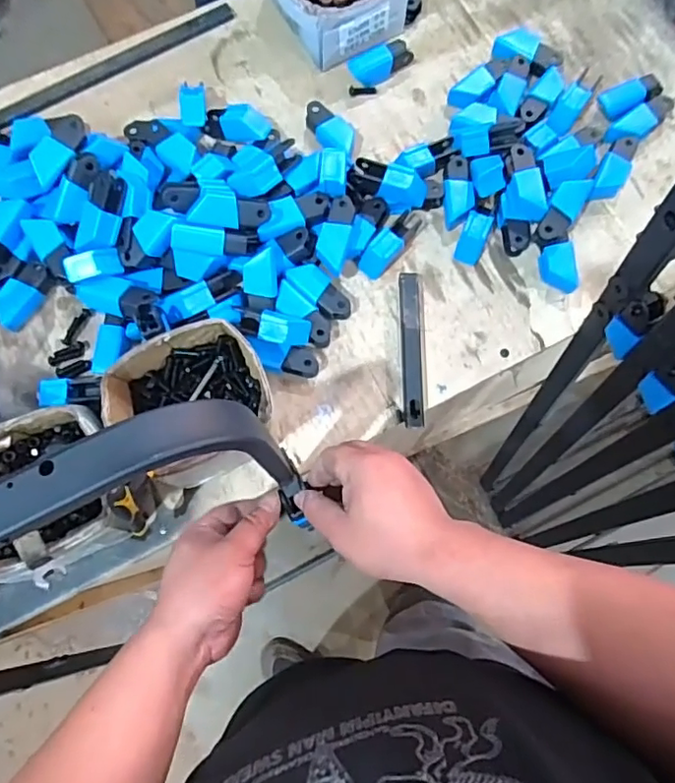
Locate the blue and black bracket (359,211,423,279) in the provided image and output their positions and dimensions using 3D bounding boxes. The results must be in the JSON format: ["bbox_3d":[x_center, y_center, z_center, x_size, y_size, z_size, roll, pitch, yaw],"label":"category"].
[{"bbox_3d":[0.065,-0.177,0.661,0.032,0.027,0.097,36,79,8],"label":"blue and black bracket"}]

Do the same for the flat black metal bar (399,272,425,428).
[{"bbox_3d":[0.085,-0.048,0.636,0.026,0.020,0.179,1,76,0],"label":"flat black metal bar"}]

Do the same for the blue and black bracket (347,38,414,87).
[{"bbox_3d":[0.058,-0.420,0.723,0.084,0.030,0.036,-31,78,-7],"label":"blue and black bracket"}]

